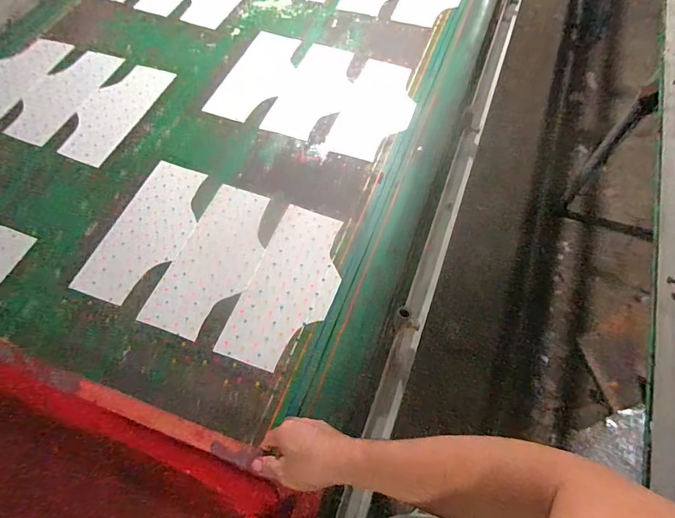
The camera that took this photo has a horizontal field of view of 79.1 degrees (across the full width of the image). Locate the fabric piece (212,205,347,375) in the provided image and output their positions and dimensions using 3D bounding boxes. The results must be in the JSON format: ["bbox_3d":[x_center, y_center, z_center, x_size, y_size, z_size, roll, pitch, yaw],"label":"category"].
[{"bbox_3d":[-0.078,0.043,0.718,0.149,0.004,0.302,18,63,11],"label":"fabric piece"}]

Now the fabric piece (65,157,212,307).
[{"bbox_3d":[-0.355,-0.057,0.774,0.146,0.005,0.301,17,63,11],"label":"fabric piece"}]

